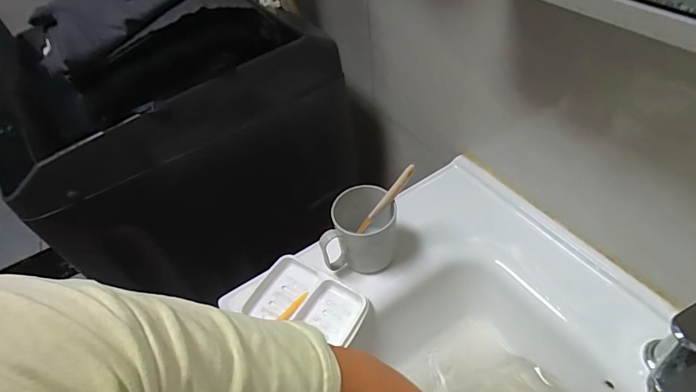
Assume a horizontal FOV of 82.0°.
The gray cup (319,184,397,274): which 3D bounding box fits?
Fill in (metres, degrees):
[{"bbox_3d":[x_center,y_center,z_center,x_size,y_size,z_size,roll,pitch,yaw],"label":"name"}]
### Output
[{"bbox_3d":[0.015,0.052,0.558,0.106,0.111,0.075,-11,48,-3],"label":"gray cup"}]

